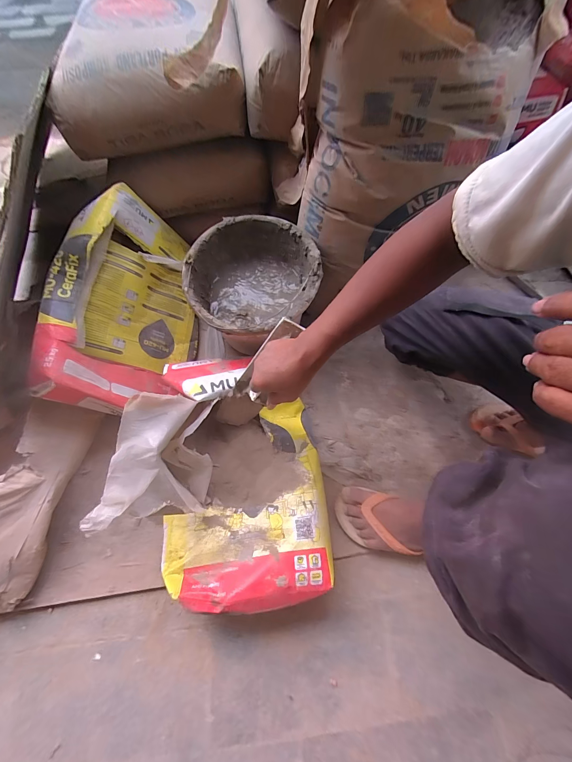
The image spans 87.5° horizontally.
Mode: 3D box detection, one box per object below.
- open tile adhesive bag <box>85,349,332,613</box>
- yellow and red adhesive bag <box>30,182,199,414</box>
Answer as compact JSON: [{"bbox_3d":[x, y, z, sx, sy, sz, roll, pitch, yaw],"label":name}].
[{"bbox_3d":[-0.091,0.137,0.501,0.300,0.184,0.395,-2,65,-4],"label":"open tile adhesive bag"},{"bbox_3d":[-0.315,-0.165,0.631,0.110,0.296,0.457,-6,72,41],"label":"yellow and red adhesive bag"}]

